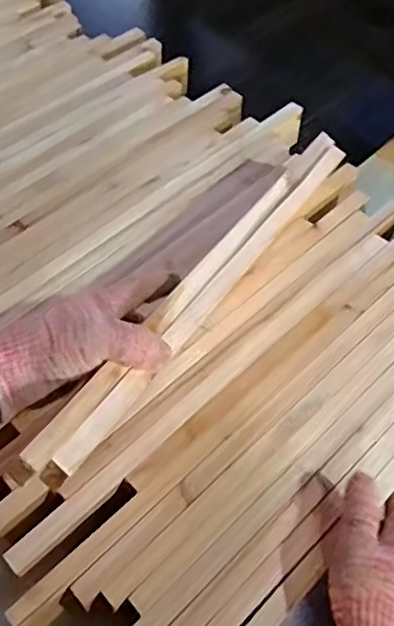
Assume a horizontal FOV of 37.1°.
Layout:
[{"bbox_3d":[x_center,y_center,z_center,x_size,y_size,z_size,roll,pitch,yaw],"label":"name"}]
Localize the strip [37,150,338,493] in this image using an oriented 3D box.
[{"bbox_3d":[0.027,-0.030,0.527,0.018,0.018,0.457,30,55,17],"label":"strip"}]

